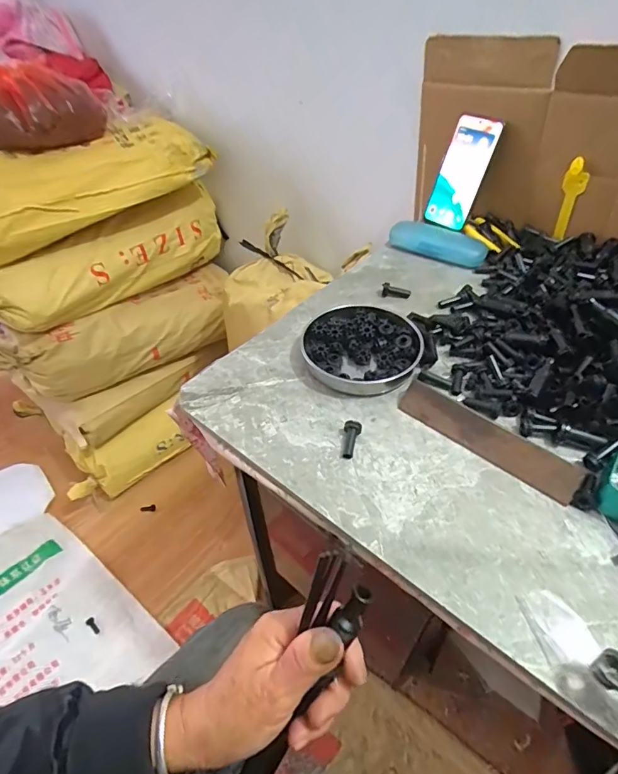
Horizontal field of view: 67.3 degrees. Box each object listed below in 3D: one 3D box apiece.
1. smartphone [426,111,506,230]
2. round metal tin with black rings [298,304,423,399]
[{"bbox_3d":[0.241,-0.336,0.733,0.070,0.158,0.014,28,28,24],"label":"smartphone"},{"bbox_3d":[0.063,-0.049,0.557,0.132,0.027,0.146,-11,47,-9],"label":"round metal tin with black rings"}]

